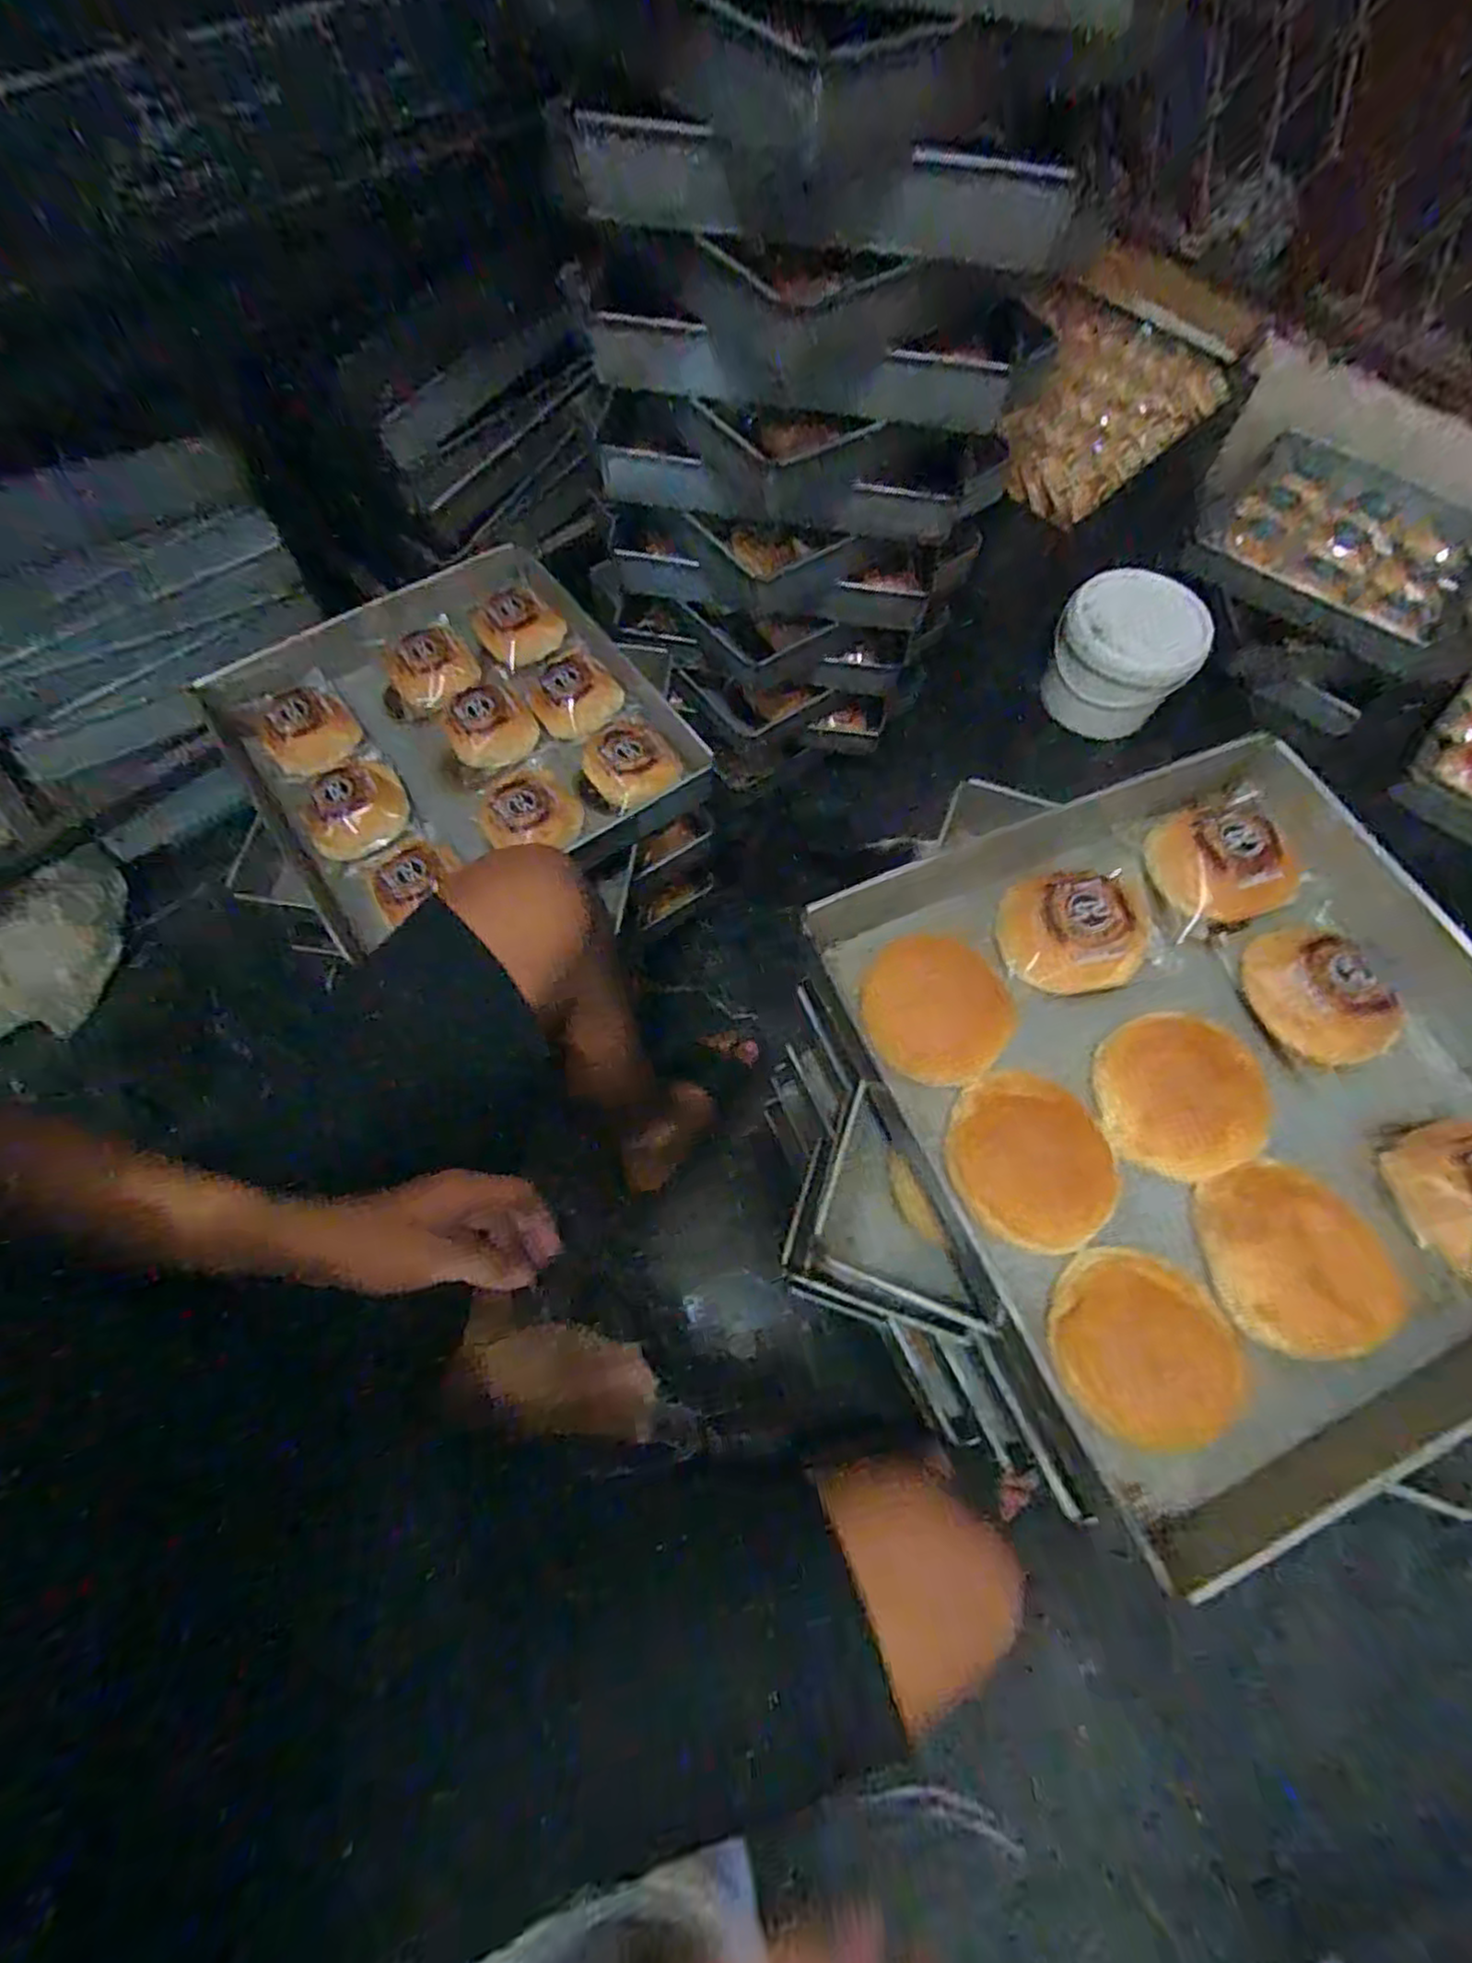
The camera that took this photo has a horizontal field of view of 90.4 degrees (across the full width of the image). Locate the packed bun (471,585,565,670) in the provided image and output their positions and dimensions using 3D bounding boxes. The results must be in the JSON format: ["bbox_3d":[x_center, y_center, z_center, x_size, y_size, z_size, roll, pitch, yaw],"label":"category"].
[{"bbox_3d":[-0.253,-0.413,0.854,0.097,0.041,0.090,1,66,-1],"label":"packed bun"}]

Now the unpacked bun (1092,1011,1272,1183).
[{"bbox_3d":[0.293,0.073,0.483,0.095,0.032,0.106,-1,66,-2],"label":"unpacked bun"}]

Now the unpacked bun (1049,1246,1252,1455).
[{"bbox_3d":[0.233,0.207,0.419,0.091,0.036,0.102,11,66,3],"label":"unpacked bun"}]

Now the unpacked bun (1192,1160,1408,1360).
[{"bbox_3d":[0.339,0.167,0.441,0.097,0.049,0.112,-16,67,-9],"label":"unpacked bun"}]

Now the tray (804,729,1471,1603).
[{"bbox_3d":[0.333,0.061,0.497,0.442,0.052,0.444,-19,68,-10],"label":"tray"}]

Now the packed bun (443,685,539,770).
[{"bbox_3d":[-0.266,-0.277,0.794,0.091,0.039,0.085,1,66,-1],"label":"packed bun"}]

